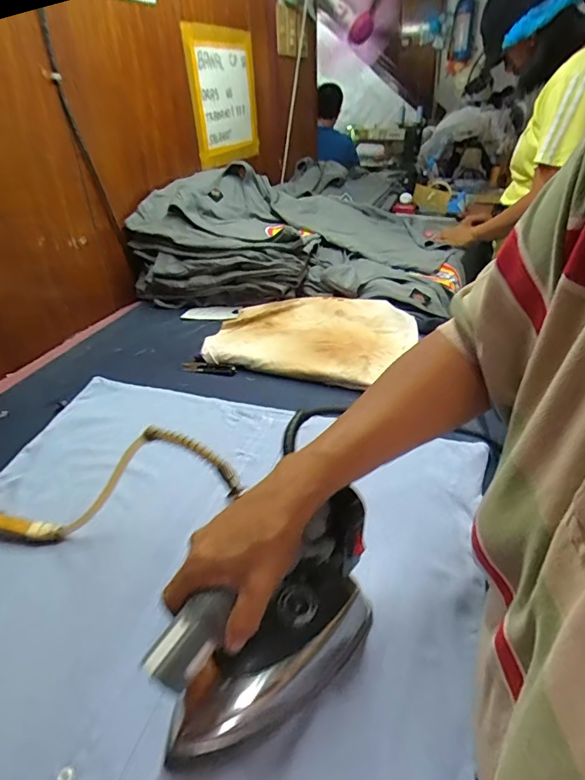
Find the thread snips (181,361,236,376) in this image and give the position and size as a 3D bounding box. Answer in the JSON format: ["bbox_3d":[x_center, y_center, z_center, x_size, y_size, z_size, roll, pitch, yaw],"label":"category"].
[{"bbox_3d":[-0.146,-0.038,0.807,0.105,0.011,0.023,10,35,17],"label":"thread snips"}]

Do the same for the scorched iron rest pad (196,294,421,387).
[{"bbox_3d":[0.036,-0.107,0.848,0.347,0.019,0.259,11,40,18],"label":"scorched iron rest pad"}]

